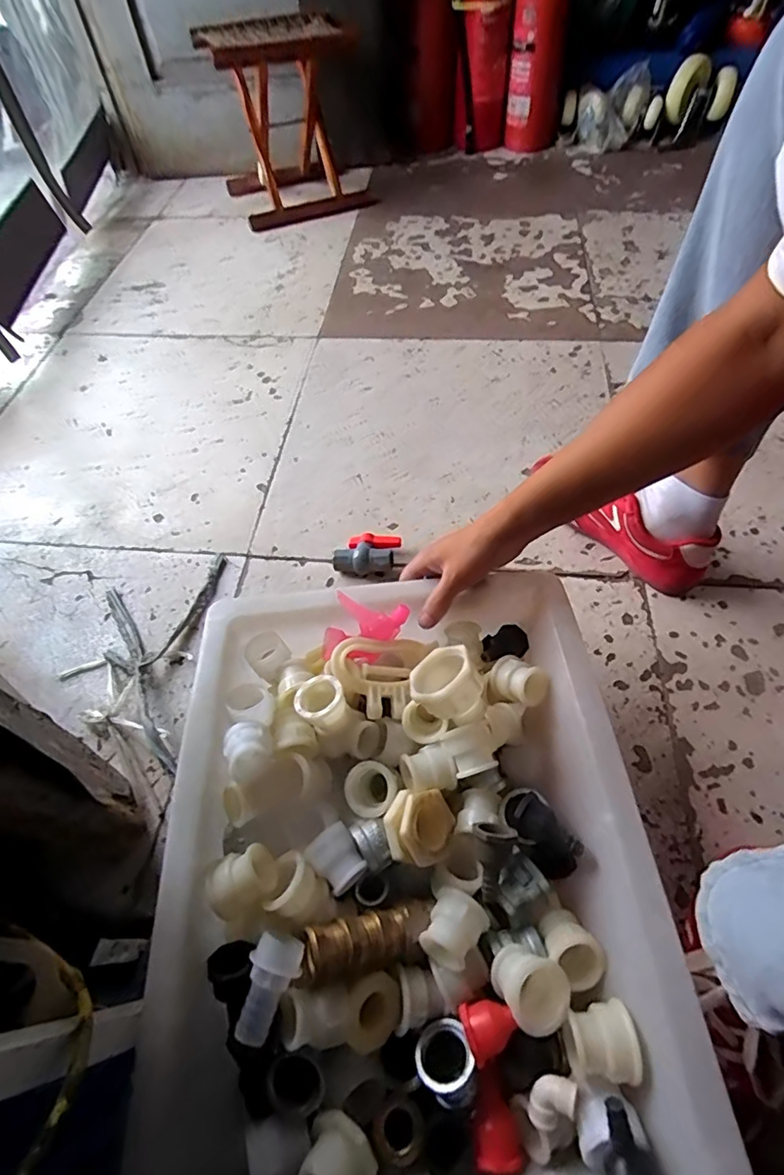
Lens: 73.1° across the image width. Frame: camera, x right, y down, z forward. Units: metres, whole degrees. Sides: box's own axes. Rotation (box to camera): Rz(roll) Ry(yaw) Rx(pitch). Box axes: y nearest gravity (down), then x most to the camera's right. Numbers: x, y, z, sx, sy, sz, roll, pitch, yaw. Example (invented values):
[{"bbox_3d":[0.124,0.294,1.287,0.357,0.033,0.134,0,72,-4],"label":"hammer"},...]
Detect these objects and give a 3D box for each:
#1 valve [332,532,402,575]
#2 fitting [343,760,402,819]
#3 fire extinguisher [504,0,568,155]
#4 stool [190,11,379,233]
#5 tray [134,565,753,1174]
[{"bbox_3d":[-0.032,-0.044,0.667,0.076,0.031,0.056,7,57,8],"label":"valve"},{"bbox_3d":[-0.015,0.173,0.448,0.046,0.034,0.042,-2,56,2],"label":"fitting"},{"bbox_3d":[0.348,-1.253,1.256,0.129,0.339,0.105,9,58,10],"label":"fire extinguisher"},{"bbox_3d":[-0.235,-1.030,1.164,0.301,0.296,0.225,-26,59,-12],"label":"stool"},{"bbox_3d":[0.007,0.199,0.404,0.333,0.106,0.440,-6,56,0],"label":"tray"}]

